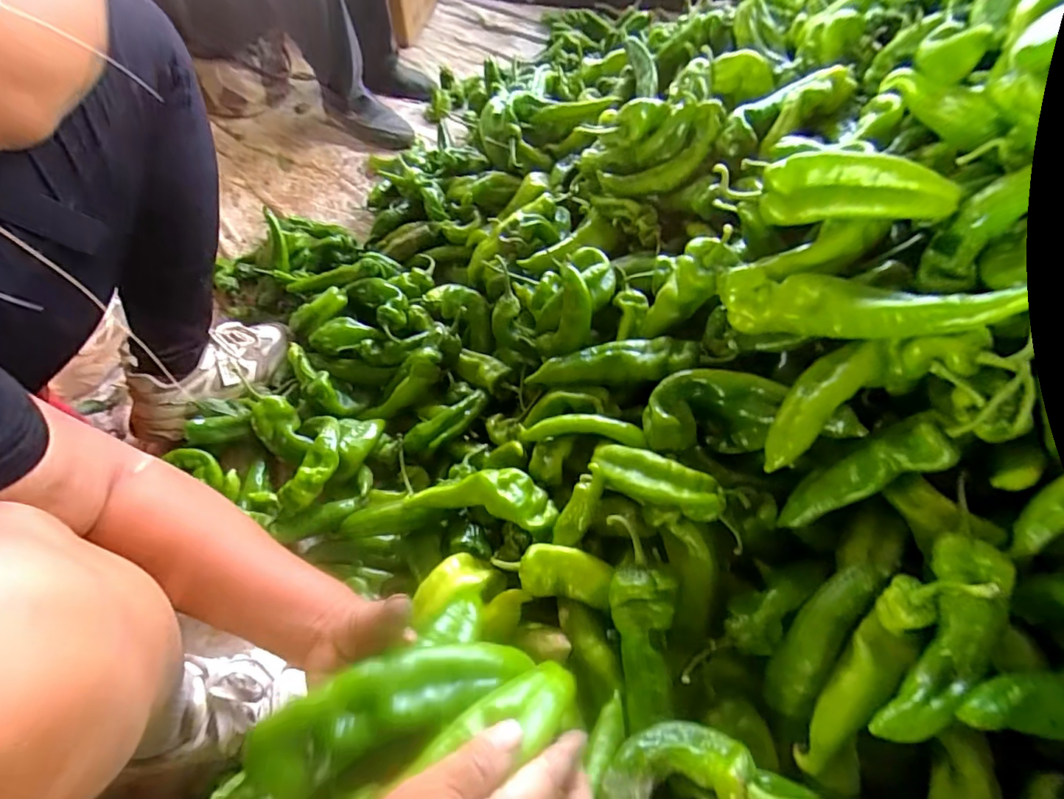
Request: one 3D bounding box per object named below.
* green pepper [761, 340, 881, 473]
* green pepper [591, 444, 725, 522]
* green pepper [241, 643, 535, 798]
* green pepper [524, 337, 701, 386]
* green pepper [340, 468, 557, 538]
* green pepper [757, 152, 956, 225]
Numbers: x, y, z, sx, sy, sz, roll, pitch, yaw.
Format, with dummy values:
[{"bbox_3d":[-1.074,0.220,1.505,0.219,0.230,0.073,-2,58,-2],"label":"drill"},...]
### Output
[{"bbox_3d":[0.221,0.002,0.384,0.037,0.025,0.119,40,92,23],"label":"green pepper"},{"bbox_3d":[0.106,0.072,0.434,0.119,0.033,0.039,19,56,29],"label":"green pepper"},{"bbox_3d":[-0.077,0.176,0.282,0.152,0.037,0.052,-14,57,-23],"label":"green pepper"},{"bbox_3d":[0.084,-0.034,0.520,0.178,0.031,0.045,-6,51,29],"label":"green pepper"},{"bbox_3d":[-0.097,0.120,0.526,0.245,0.038,0.058,-13,53,21],"label":"green pepper"},{"bbox_3d":[0.262,-0.165,0.395,0.138,0.055,0.035,19,58,11],"label":"green pepper"}]

